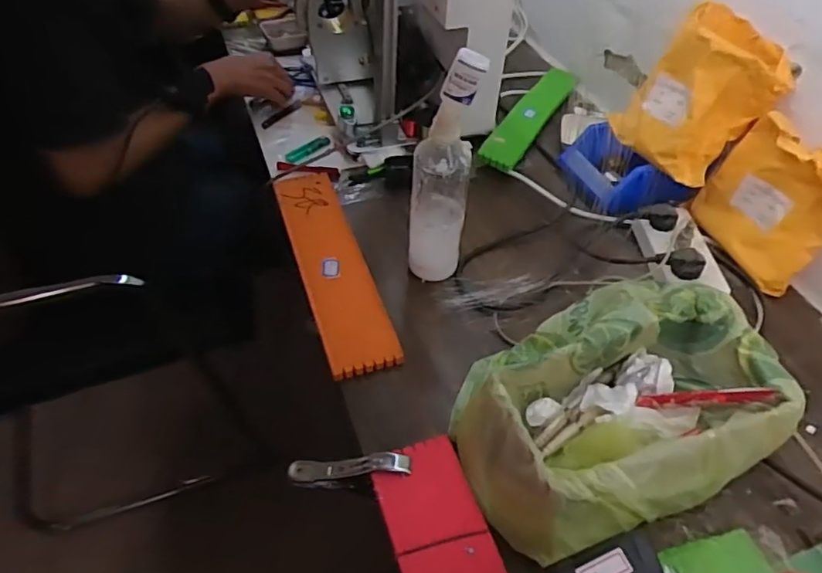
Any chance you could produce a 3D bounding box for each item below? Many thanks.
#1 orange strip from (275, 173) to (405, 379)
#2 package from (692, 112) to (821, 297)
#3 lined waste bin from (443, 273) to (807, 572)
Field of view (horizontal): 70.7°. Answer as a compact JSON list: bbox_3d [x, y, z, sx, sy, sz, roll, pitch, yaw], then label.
[{"bbox_3d":[-0.105,-0.034,0.762,0.085,0.028,0.362,-13,49,-15],"label":"orange strip"},{"bbox_3d":[0.453,-0.111,0.734,0.035,0.168,0.165,-11,50,-21],"label":"package"},{"bbox_3d":[0.185,0.108,0.557,0.287,0.119,0.220,-19,50,-19],"label":"lined waste bin"}]

